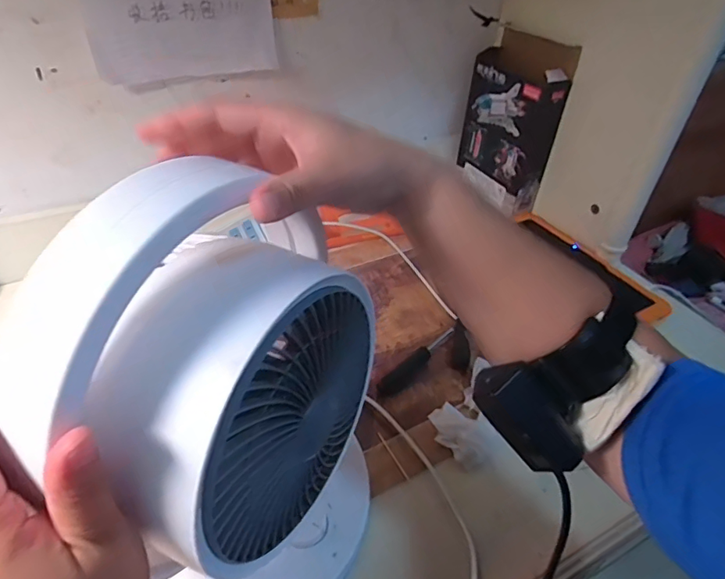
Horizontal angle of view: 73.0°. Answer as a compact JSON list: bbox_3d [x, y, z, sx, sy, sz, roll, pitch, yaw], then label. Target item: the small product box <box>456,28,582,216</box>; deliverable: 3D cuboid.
[{"bbox_3d":[0.233,-0.263,0.776,0.066,0.235,0.151,-13,43,-19],"label":"small product box"}]

